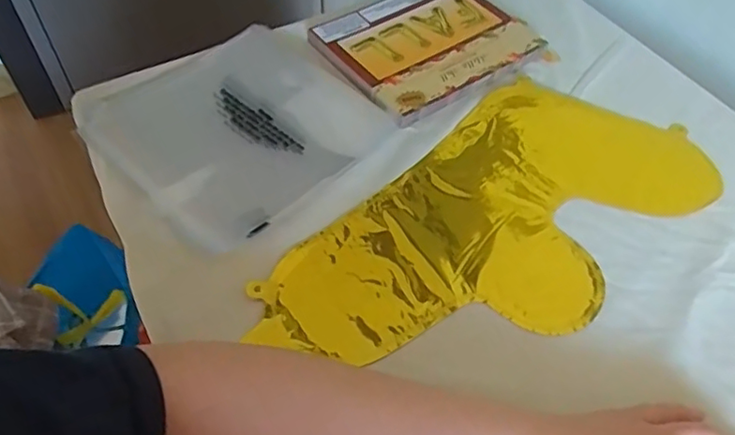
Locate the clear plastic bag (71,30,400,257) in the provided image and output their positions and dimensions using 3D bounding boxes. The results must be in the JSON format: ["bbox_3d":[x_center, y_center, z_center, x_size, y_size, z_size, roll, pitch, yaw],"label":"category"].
[{"bbox_3d":[-0.118,-0.088,0.553,0.215,0.013,0.220,38,59,24],"label":"clear plastic bag"}]

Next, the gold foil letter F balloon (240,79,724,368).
[{"bbox_3d":[0.114,0.006,0.502,0.196,0.011,0.399,38,60,24],"label":"gold foil letter F balloon"}]

